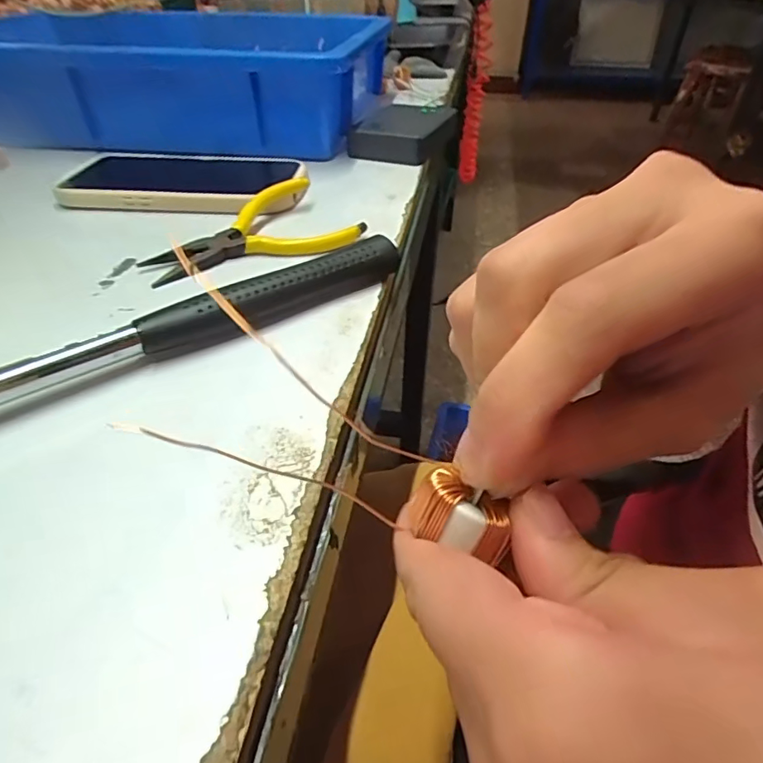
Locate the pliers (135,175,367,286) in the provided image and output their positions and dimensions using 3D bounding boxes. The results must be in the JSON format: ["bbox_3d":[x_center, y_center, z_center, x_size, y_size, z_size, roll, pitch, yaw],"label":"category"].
[{"bbox_3d":[-0.079,-0.092,0.303,0.120,0.019,0.069,-19,44,-22],"label":"pliers"}]

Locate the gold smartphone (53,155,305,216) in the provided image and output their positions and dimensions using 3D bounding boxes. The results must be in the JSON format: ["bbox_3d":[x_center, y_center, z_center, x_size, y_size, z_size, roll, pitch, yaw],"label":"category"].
[{"bbox_3d":[-0.139,-0.143,0.364,0.164,0.014,0.084,1,40,0],"label":"gold smartphone"}]

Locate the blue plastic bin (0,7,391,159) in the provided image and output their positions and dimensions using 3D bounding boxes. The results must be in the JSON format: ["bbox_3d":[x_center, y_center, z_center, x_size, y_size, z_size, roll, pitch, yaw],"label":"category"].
[{"bbox_3d":[-0.169,-0.305,0.499,0.321,0.074,0.312,4,40,3],"label":"blue plastic bin"}]

